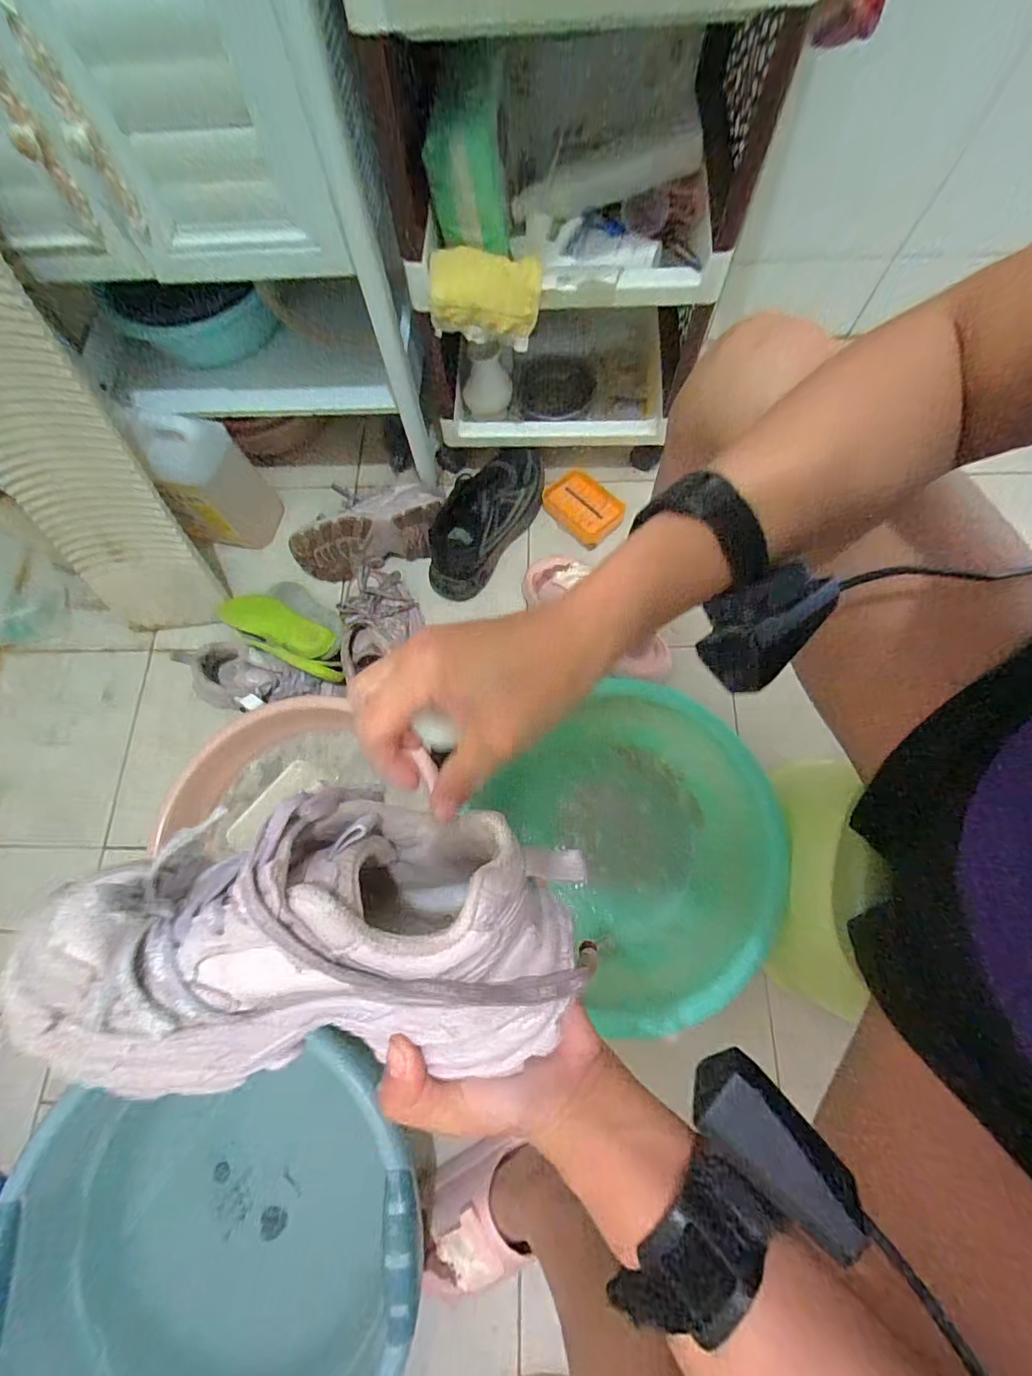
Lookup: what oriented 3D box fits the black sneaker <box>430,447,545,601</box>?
[{"bbox_3d":[-0.046,-0.265,0.770,0.117,0.088,0.260,24,75,9],"label":"black sneaker"}]

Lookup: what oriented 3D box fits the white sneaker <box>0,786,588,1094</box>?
[{"bbox_3d":[-0.080,0.106,0.216,0.208,0.095,0.107,-1,73,1],"label":"white sneaker"}]

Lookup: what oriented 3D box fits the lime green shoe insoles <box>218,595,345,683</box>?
[{"bbox_3d":[-0.317,-0.072,0.709,0.223,0.075,0.075,30,76,10],"label":"lime green shoe insoles"}]

